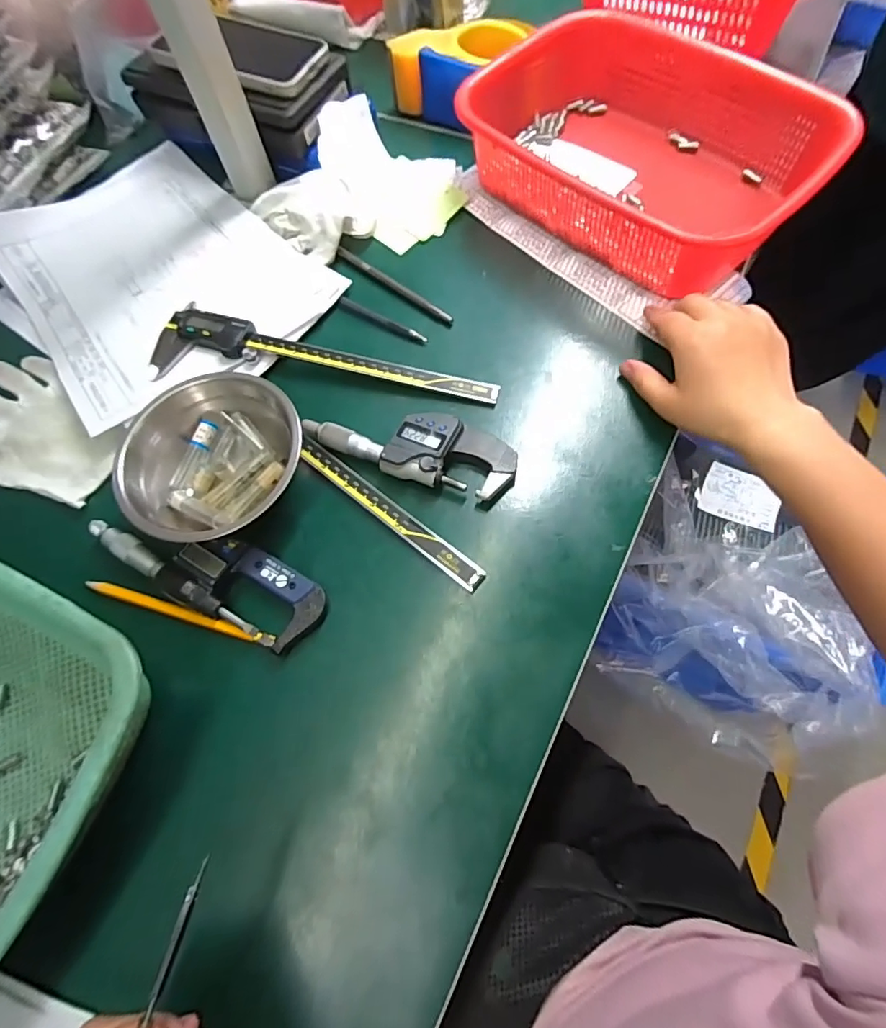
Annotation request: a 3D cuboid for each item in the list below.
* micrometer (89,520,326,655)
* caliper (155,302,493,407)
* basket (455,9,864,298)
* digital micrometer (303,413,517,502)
[{"bbox_3d":[-0.164,0.038,0.359,0.173,0.016,0.052,22,71,13],"label":"micrometer"},{"bbox_3d":[-0.097,-0.126,0.425,0.286,0.019,0.066,7,68,7],"label":"caliper"},{"bbox_3d":[0.164,-0.316,0.452,0.194,0.087,0.267,-43,71,-13],"label":"basket"},{"bbox_3d":[-0.025,-0.051,0.385,0.158,0.020,0.054,14,69,10],"label":"digital micrometer"}]

